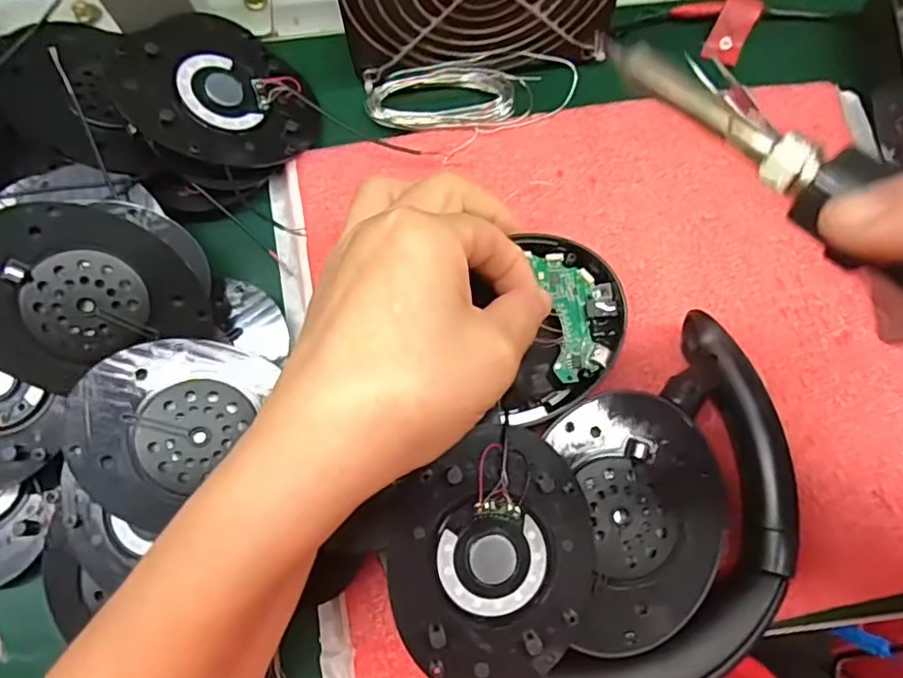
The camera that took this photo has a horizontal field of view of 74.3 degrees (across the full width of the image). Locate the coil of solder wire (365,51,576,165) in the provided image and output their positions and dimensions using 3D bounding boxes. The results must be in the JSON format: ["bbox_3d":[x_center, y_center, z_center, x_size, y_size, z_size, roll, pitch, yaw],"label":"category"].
[{"bbox_3d":[0.010,-0.113,0.280,0.095,0.010,0.047,-9,75,-2],"label":"coil of solder wire"}]

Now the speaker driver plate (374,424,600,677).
[{"bbox_3d":[0.014,0.075,0.203,0.070,0.014,0.080,-17,76,-4],"label":"speaker driver plate"}]

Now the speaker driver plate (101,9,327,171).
[{"bbox_3d":[-0.103,-0.109,0.262,0.079,0.009,0.079,13,62,-27],"label":"speaker driver plate"}]

